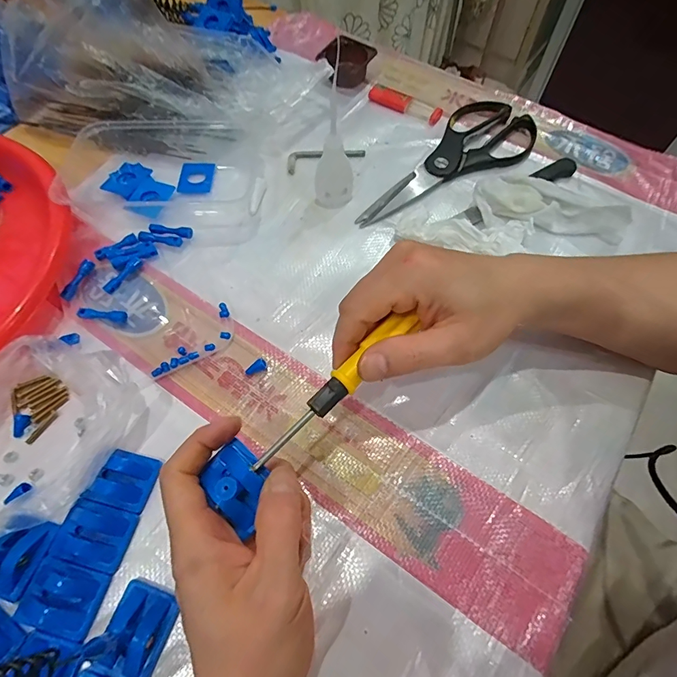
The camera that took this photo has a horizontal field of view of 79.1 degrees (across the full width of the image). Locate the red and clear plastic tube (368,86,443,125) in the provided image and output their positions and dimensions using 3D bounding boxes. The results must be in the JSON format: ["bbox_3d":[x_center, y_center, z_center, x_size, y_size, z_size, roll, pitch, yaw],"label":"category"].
[{"bbox_3d":[0.071,-0.253,0.443,0.083,0.011,0.019,31,66,14],"label":"red and clear plastic tube"}]

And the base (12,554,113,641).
[{"bbox_3d":[-0.161,0.149,0.237,0.044,0.011,0.035,14,63,6],"label":"base"}]

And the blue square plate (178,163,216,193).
[{"bbox_3d":[-0.137,-0.156,0.394,0.030,0.004,0.040,0,63,-1],"label":"blue square plate"}]

